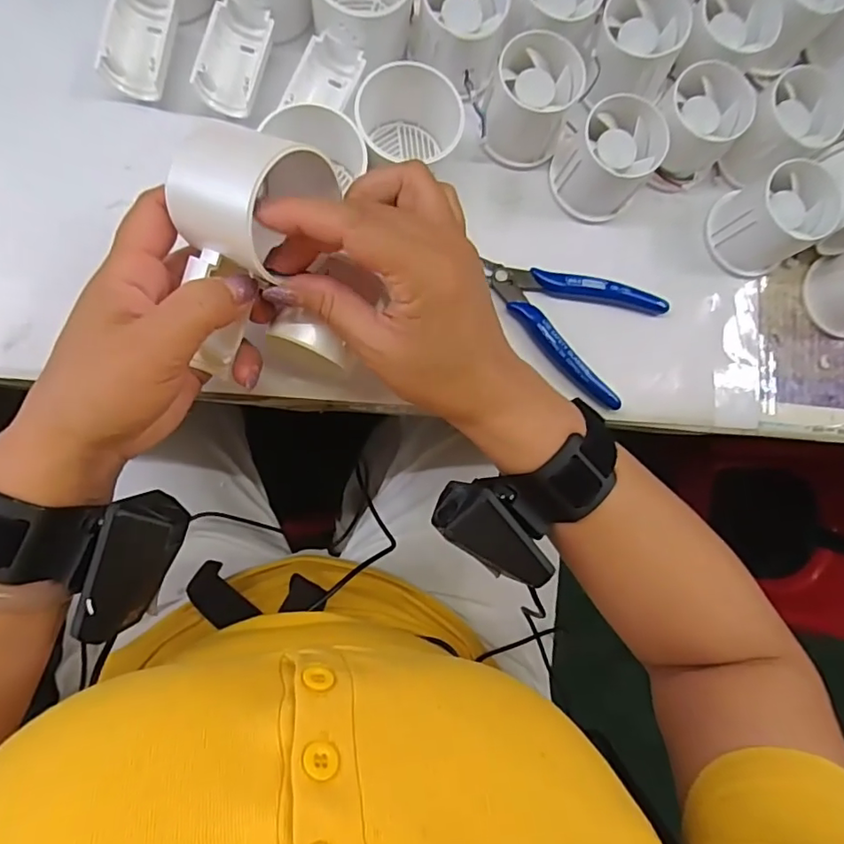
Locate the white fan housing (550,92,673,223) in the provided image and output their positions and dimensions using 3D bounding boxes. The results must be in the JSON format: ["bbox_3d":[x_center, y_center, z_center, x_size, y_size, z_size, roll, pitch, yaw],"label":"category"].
[{"bbox_3d":[0.114,-0.163,0.332,0.055,0.046,0.054,1,84,-7],"label":"white fan housing"}]

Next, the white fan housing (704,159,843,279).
[{"bbox_3d":[0.221,-0.129,0.338,0.056,0.052,0.054,1,84,-7],"label":"white fan housing"}]

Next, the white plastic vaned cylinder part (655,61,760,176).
[{"bbox_3d":[0.169,-0.185,0.336,0.049,0.048,0.053,1,84,-7],"label":"white plastic vaned cylinder part"}]

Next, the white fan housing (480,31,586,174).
[{"bbox_3d":[0.067,-0.197,0.332,0.050,0.045,0.056,15,83,-5],"label":"white fan housing"}]

